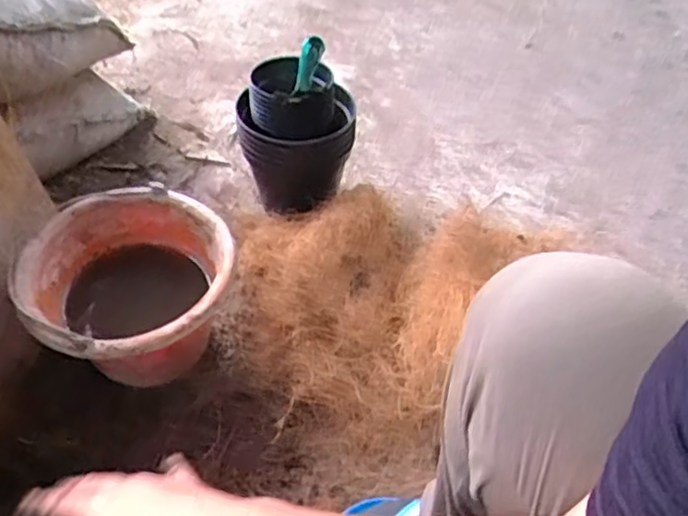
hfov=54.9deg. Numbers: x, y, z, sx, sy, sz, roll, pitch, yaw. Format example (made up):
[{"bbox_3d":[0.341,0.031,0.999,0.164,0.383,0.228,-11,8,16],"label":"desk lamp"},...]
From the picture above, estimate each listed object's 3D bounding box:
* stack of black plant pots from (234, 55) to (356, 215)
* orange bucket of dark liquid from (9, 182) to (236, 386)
[{"bbox_3d":[-0.074,-0.180,1.022,0.161,0.212,0.196,1,47,-5],"label":"stack of black plant pots"},{"bbox_3d":[-0.264,0.053,0.835,0.241,0.162,0.238,3,47,-3],"label":"orange bucket of dark liquid"}]

